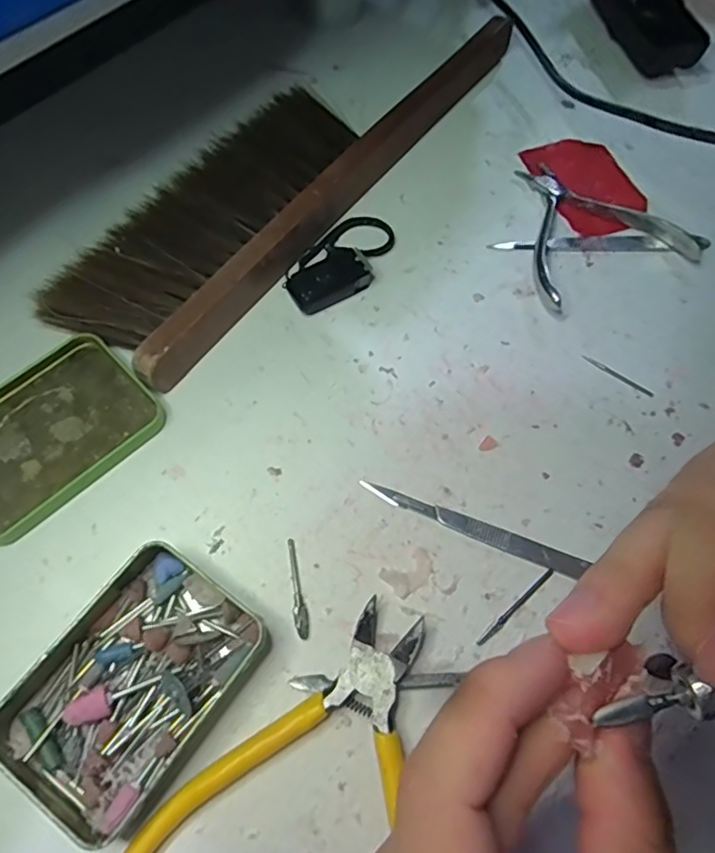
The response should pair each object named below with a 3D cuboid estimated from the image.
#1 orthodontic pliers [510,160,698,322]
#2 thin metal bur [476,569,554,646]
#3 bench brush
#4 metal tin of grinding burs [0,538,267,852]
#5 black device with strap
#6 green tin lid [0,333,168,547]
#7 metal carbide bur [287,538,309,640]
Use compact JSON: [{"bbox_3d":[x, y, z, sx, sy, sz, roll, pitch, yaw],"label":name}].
[{"bbox_3d":[0.137,-0.128,0.355,0.109,0.017,0.105,-21,68,-13],"label":"orthodontic pliers"},{"bbox_3d":[0.072,0.081,0.262,0.049,0.004,0.004,-38,73,-18],"label":"thin metal bur"},{"bbox_3d":[-0.029,-0.171,0.361,0.092,0.029,0.356,34,68,12],"label":"bench brush"},{"bbox_3d":[-0.092,0.102,0.234,0.071,0.021,0.098,35,68,12],"label":"metal tin of grinding burs"},{"bbox_3d":[-0.009,-0.096,0.335,0.039,0.016,0.079,35,68,12],"label":"black device with strap"},{"bbox_3d":[-0.154,0.001,0.285,0.076,0.008,0.099,43,70,15],"label":"green tin lid"},{"bbox_3d":[-0.027,0.072,0.261,0.006,0.004,0.044,-7,66,-6],"label":"metal carbide bur"}]

